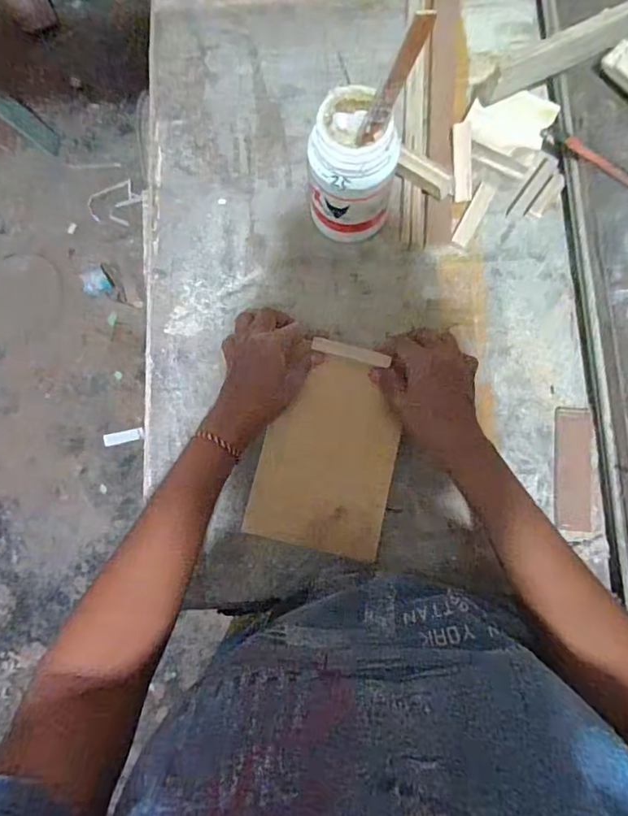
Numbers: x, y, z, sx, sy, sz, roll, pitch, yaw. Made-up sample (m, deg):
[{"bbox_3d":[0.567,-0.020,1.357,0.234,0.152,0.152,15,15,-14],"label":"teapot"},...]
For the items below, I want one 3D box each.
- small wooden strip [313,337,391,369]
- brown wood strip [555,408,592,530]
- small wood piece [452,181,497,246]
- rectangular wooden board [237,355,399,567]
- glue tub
[{"bbox_3d":[0.034,-0.052,0.461,0.069,0.006,0.013,16,77,10],"label":"small wooden strip"},{"bbox_3d":[0.244,0.057,0.468,0.031,0.010,0.112,4,81,3],"label":"brown wood strip"},{"bbox_3d":[0.163,-0.199,0.508,0.016,0.006,0.075,28,83,6],"label":"small wood piece"},{"bbox_3d":[0.013,0.040,0.452,0.118,0.008,0.168,12,86,5],"label":"rectangular wooden board"},{"bbox_3d":[0.035,-0.214,0.457,0.074,0.142,0.078,0,81,1],"label":"glue tub"}]

